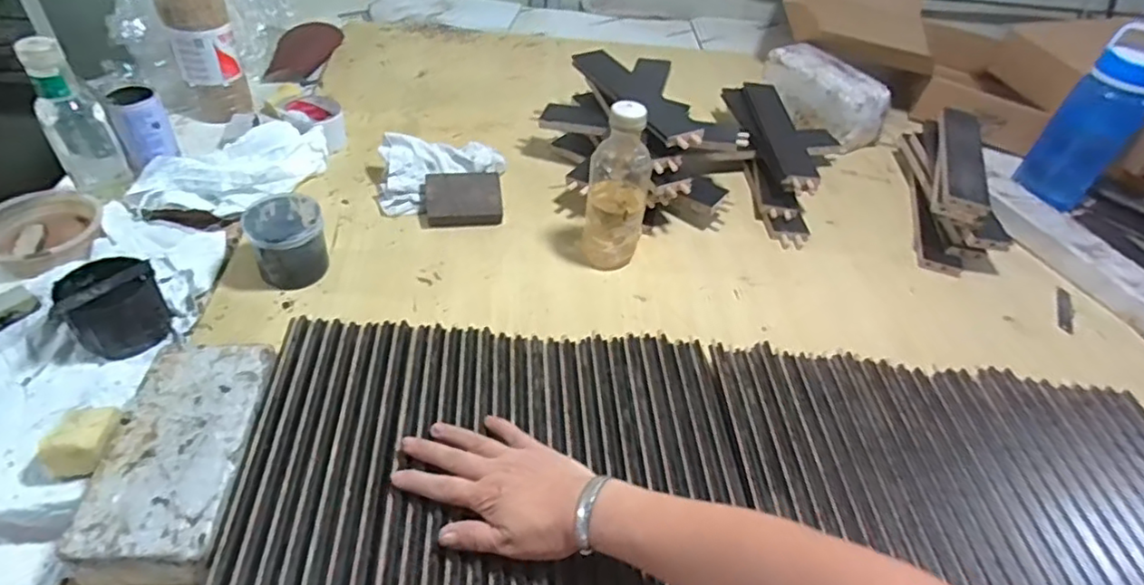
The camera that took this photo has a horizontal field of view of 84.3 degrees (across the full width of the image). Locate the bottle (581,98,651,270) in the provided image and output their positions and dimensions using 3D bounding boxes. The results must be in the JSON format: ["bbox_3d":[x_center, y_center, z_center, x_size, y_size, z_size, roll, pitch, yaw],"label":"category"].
[{"bbox_3d":[0.058,-0.128,0.777,0.073,0.215,0.072,14,46,6],"label":"bottle"}]

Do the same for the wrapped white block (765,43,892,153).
[{"bbox_3d":[0.451,-0.361,1.147,0.098,0.104,0.220,-20,52,-25],"label":"wrapped white block"}]

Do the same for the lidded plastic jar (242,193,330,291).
[{"bbox_3d":[-0.333,-0.058,0.744,0.083,0.080,0.087,-21,52,-25],"label":"lidded plastic jar"}]

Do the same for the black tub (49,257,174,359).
[{"bbox_3d":[-0.478,0.015,0.663,0.083,0.070,0.090,4,46,-4],"label":"black tub"}]

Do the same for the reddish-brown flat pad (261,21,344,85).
[{"bbox_3d":[-0.488,-0.436,1.141,0.080,0.022,0.155,36,73,-16],"label":"reddish-brown flat pad"}]

